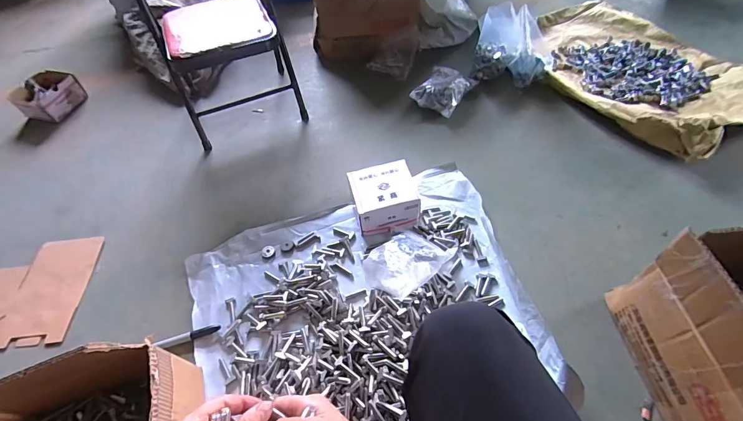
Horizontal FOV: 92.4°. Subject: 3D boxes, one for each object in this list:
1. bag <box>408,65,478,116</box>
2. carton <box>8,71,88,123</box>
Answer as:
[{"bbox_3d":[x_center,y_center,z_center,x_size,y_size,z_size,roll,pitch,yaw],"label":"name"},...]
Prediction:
[{"bbox_3d":[0.224,-0.375,1.098,0.140,0.062,0.192,29,61,23],"label":"bag"},{"bbox_3d":[-1.101,-0.399,1.208,0.143,0.099,0.170,14,55,16],"label":"carton"}]

